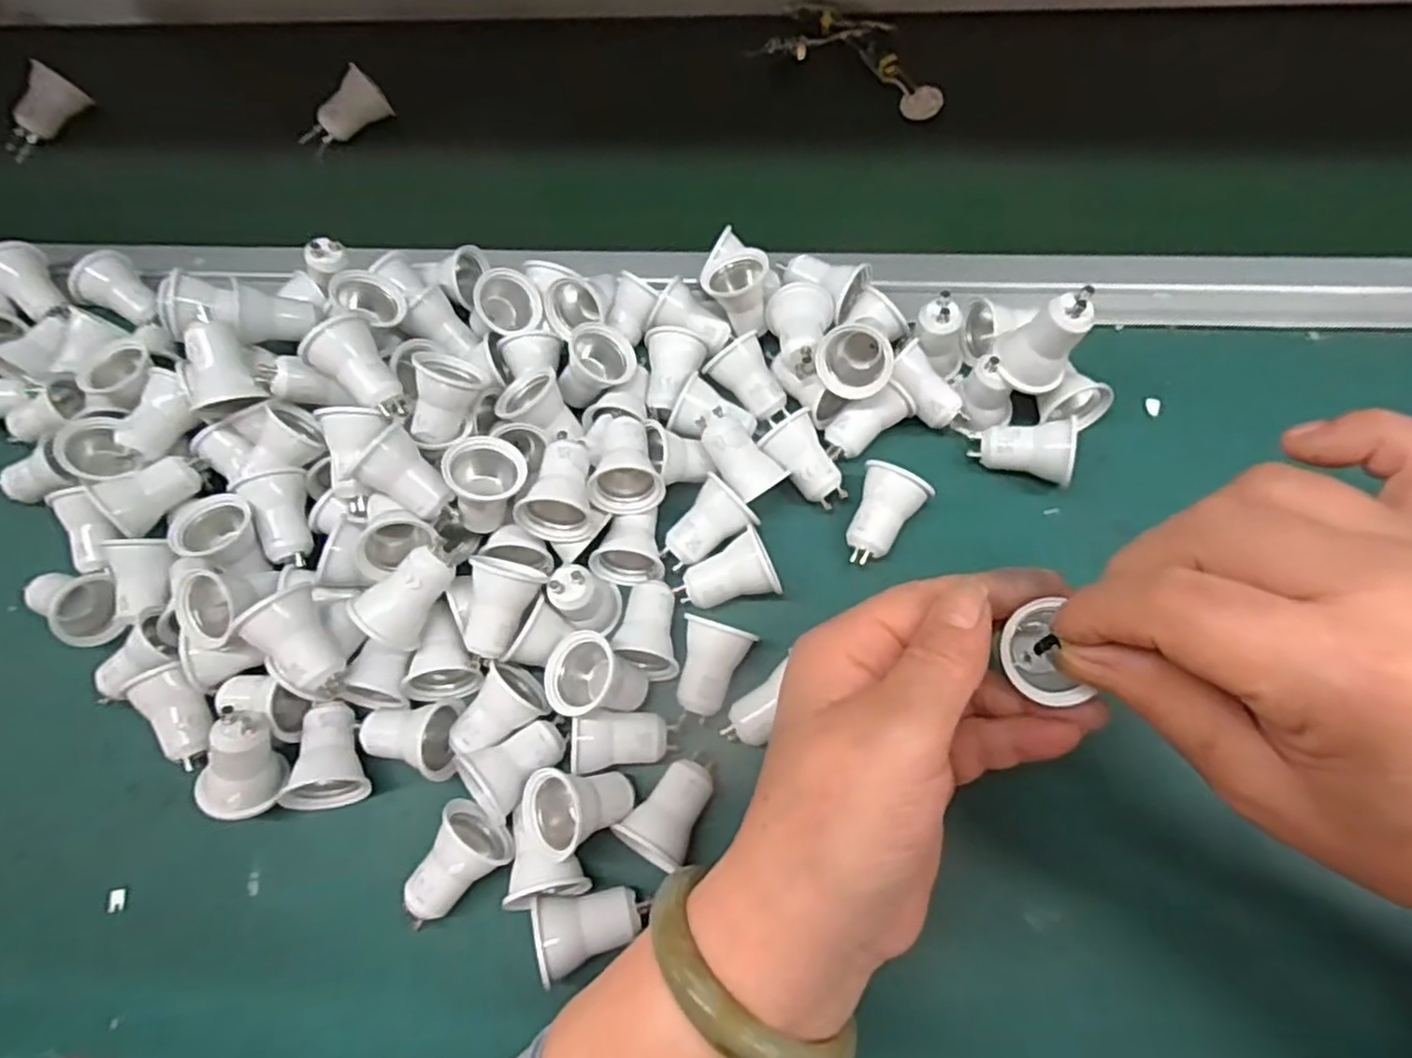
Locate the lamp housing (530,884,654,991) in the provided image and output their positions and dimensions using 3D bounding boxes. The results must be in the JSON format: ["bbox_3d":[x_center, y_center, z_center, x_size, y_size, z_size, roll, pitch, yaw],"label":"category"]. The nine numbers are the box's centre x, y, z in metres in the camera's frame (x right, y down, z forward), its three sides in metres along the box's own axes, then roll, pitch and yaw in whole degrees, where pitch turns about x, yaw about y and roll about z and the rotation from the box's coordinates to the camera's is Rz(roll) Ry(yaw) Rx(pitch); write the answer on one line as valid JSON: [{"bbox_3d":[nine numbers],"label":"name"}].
[{"bbox_3d":[-0.044,0.155,0.285,0.038,0.033,0.028,-16,69,-3],"label":"lamp housing"}]

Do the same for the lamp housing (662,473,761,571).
[{"bbox_3d":[0.001,0.000,0.336,0.027,0.028,0.042,39,76,15],"label":"lamp housing"}]

